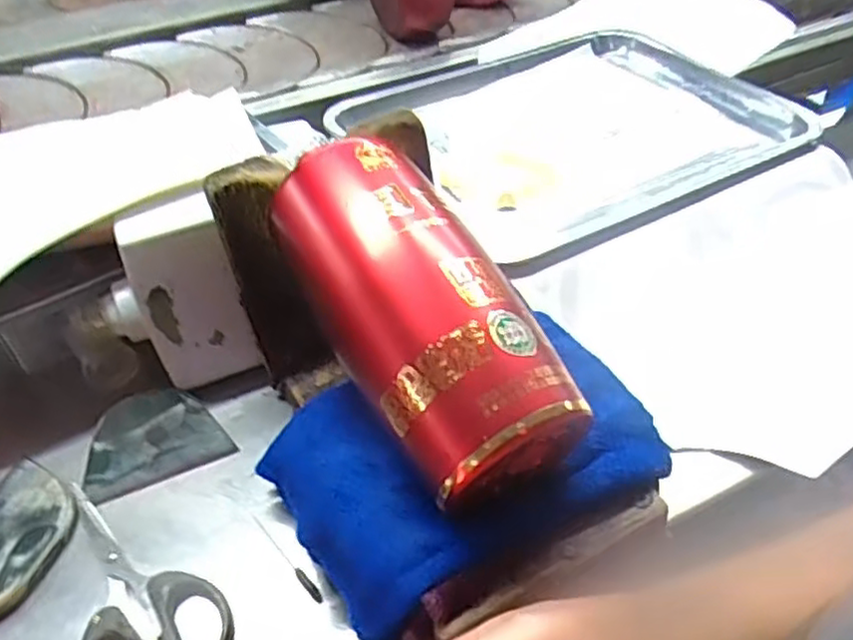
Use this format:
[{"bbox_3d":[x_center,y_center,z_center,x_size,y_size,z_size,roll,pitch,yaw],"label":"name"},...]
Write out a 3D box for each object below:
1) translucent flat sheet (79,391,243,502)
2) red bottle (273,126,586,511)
[{"bbox_3d":[-0.157,0.066,0.408,0.077,0.004,0.059,-19,57,-16],"label":"translucent flat sheet"},{"bbox_3d":[-0.006,-0.001,0.327,0.077,0.086,0.196,-24,50,-20],"label":"red bottle"}]

